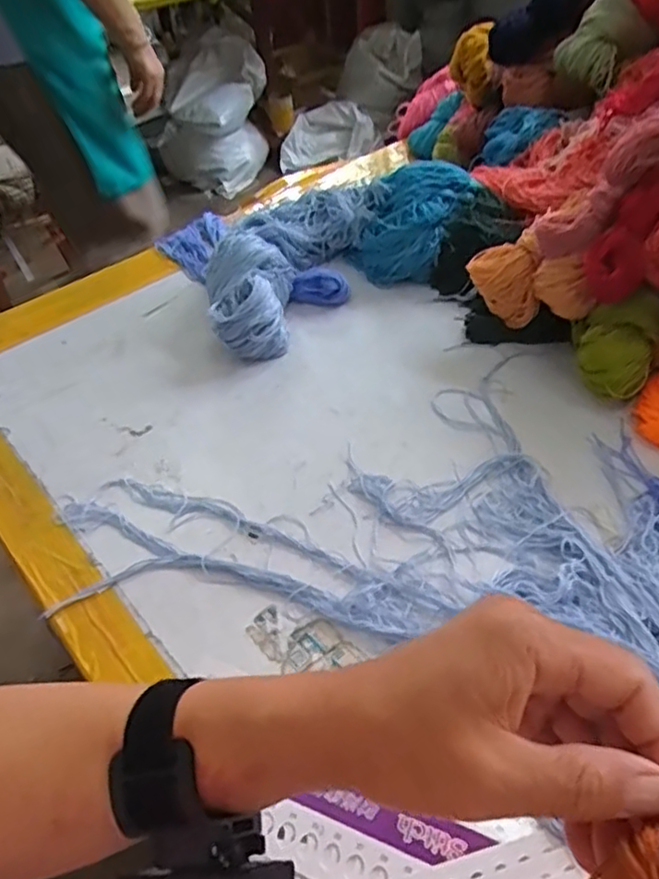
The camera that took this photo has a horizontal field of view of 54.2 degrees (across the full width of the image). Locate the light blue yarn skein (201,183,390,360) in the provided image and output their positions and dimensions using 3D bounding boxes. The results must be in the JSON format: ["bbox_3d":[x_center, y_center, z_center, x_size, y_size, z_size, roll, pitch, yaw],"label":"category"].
[{"bbox_3d":[-0.040,-0.210,0.745,0.123,0.083,0.306,22,51,25],"label":"light blue yarn skein"}]

